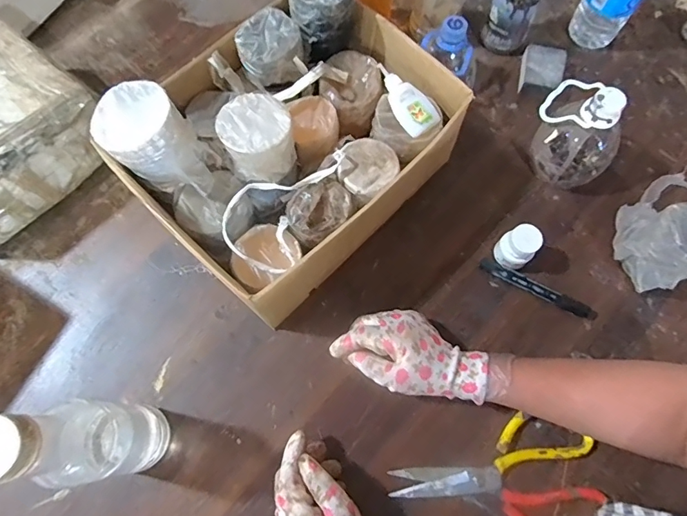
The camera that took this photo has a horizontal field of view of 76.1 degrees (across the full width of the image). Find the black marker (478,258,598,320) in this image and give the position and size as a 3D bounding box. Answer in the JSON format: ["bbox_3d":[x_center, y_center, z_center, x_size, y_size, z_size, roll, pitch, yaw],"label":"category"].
[{"bbox_3d":[0.224,0.035,0.506,0.137,0.017,0.017,27,72,8],"label":"black marker"}]

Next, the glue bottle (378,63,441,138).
[{"bbox_3d":[0.067,-0.174,0.496,0.038,0.034,0.088,-39,76,-14],"label":"glue bottle"}]

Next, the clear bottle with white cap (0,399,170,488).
[{"bbox_3d":[-0.210,0.153,0.364,0.056,0.211,0.065,-12,71,-5],"label":"clear bottle with white cap"}]

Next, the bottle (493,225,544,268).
[{"bbox_3d":[0.199,-0.011,0.505,0.034,0.060,0.039,-36,75,-13],"label":"bottle"}]

